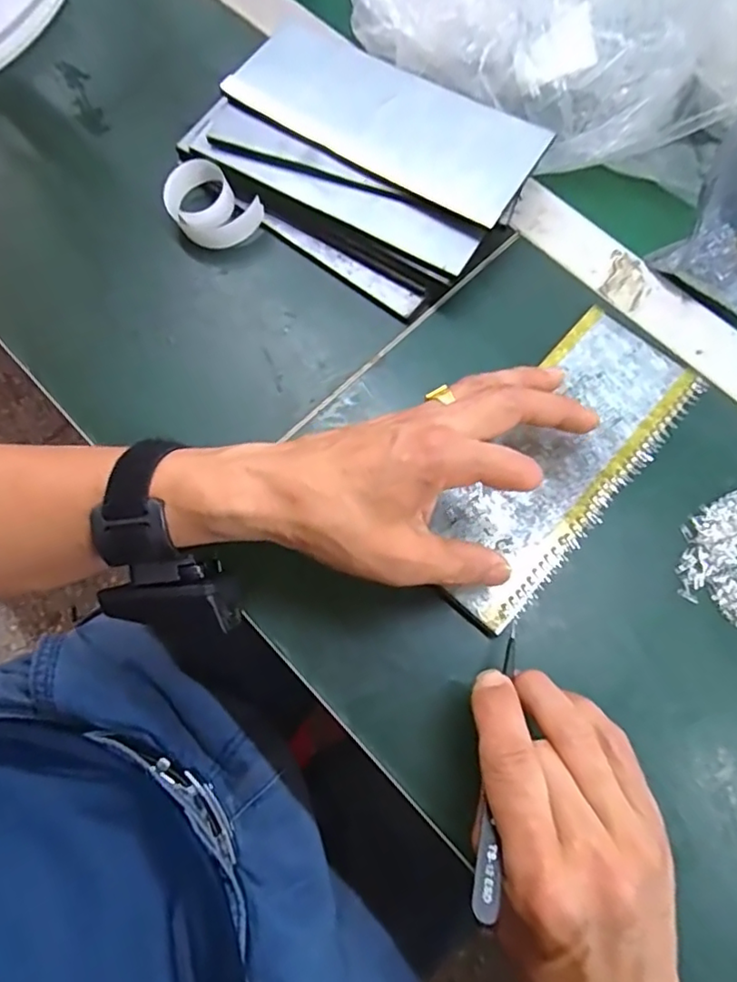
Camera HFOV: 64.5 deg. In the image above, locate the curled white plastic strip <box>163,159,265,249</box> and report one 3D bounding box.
[{"bbox_3d":[-0.106,-0.189,0.393,0.058,0.031,0.044,37,77,11],"label":"curled white plastic strip"}]

